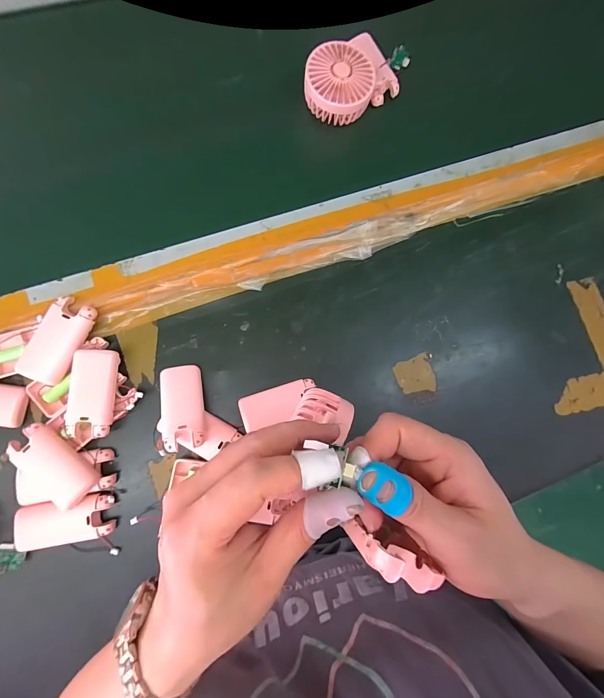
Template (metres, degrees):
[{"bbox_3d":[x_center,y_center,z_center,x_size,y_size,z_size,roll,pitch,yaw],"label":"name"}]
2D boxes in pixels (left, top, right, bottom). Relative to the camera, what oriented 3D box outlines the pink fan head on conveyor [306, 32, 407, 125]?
[{"bbox_3d":[0.072,-0.359,0.418,0.149,0.038,0.085,-39,89,-9],"label":"pink fan head on conveyor"}]

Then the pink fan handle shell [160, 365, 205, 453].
[{"bbox_3d":[-0.133,0.063,0.357,0.045,0.013,0.097,-4,61,-20],"label":"pink fan handle shell"}]

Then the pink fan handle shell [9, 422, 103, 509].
[{"bbox_3d":[-0.262,0.122,0.341,0.091,0.024,0.042,41,81,0],"label":"pink fan handle shell"}]

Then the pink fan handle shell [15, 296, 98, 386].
[{"bbox_3d":[-0.270,-0.008,0.353,0.044,0.016,0.096,27,81,-3],"label":"pink fan handle shell"}]

